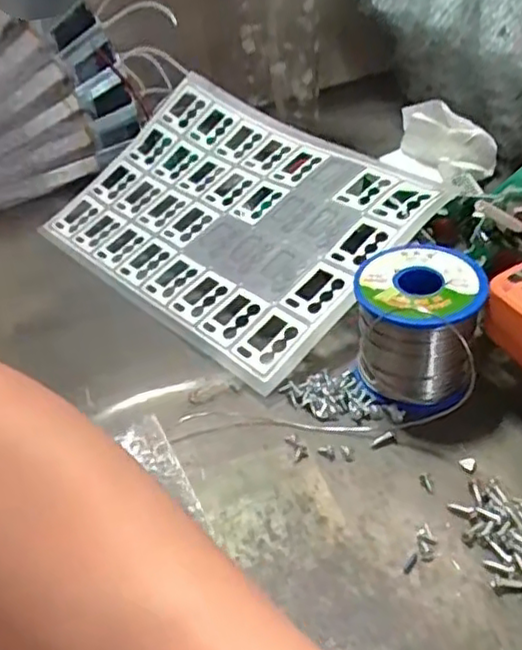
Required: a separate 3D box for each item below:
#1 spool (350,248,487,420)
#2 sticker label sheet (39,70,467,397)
[{"bbox_3d":[0.082,0.001,0.358,0.060,0.064,0.067,3,42,12],"label":"spool"},{"bbox_3d":[-0.028,-0.083,0.473,0.178,0.020,0.268,-45,50,-15],"label":"sticker label sheet"}]

